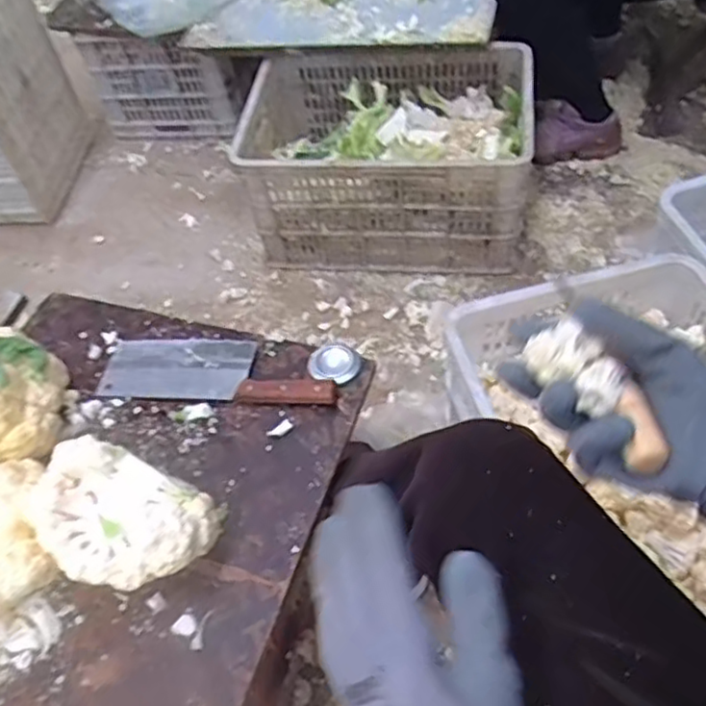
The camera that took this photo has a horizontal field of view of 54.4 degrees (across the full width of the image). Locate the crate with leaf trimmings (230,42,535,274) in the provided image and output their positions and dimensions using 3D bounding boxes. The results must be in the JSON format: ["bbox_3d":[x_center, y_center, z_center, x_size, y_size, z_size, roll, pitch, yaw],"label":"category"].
[{"bbox_3d":[0.073,-0.399,1.400,0.541,0.270,0.416,3,53,7],"label":"crate with leaf trimmings"}]

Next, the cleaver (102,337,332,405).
[{"bbox_3d":[-0.169,0.014,0.869,0.305,0.022,0.098,6,53,9],"label":"cleaver"}]

